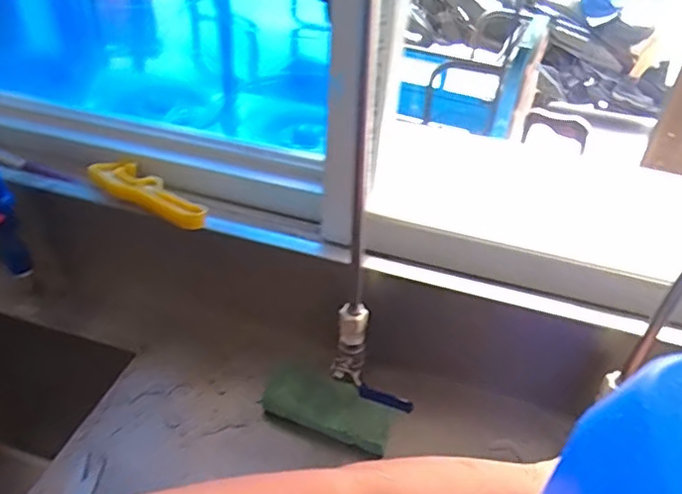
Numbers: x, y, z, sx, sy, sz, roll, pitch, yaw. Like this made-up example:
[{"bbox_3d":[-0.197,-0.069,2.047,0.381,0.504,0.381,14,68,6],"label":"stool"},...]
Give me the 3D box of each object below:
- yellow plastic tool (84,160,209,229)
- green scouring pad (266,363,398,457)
[{"bbox_3d":[-0.235,-0.069,0.707,0.207,0.032,0.068,29,46,27],"label":"yellow plastic tool"},{"bbox_3d":[-0.016,0.179,0.653,0.154,0.030,0.067,21,43,20],"label":"green scouring pad"}]

